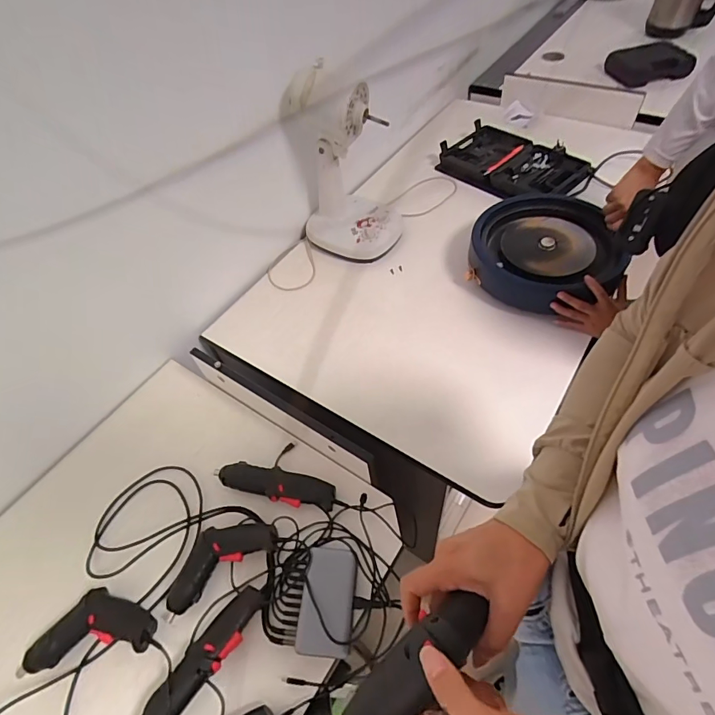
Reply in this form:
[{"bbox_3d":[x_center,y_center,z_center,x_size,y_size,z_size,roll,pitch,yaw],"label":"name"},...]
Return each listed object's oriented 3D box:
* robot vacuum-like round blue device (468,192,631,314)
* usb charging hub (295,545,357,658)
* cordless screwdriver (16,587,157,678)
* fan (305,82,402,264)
[{"bbox_3d":[0.397,-0.224,0.895,0.294,0.092,0.286,-2,58,3],"label":"robot vacuum-like round blue device"},{"bbox_3d":[-0.041,0.332,0.592,0.071,0.031,0.130,1,54,7],"label":"usb charging hub"},{"bbox_3d":[-0.372,0.381,0.612,0.177,0.042,0.090,-11,53,-1],"label":"cordless screwdriver"},{"bbox_3d":[-0.024,-0.413,0.967,0.233,0.321,0.235,-7,53,2],"label":"fan"}]

